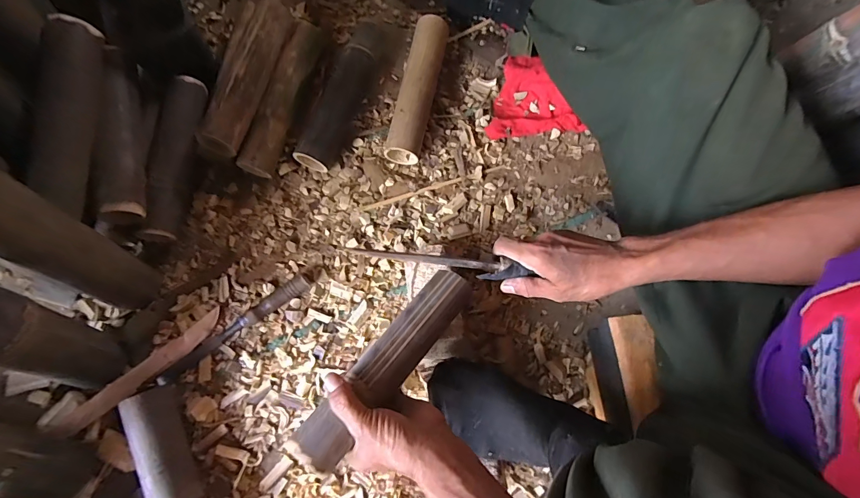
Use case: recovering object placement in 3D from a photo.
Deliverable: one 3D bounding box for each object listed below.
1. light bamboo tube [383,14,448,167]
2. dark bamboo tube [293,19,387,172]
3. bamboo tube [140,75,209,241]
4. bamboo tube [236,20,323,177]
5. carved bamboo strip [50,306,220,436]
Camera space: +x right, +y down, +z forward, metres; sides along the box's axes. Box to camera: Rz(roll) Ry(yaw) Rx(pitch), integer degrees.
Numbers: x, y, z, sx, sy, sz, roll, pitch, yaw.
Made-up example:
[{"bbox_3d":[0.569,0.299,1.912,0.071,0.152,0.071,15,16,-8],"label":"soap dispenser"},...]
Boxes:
[{"bbox_3d":[-0.019,-0.271,0.647,0.059,0.063,0.262,13,75,1],"label":"light bamboo tube"},{"bbox_3d":[-0.149,-0.280,0.647,0.074,0.063,0.308,19,75,3],"label":"dark bamboo tube"},{"bbox_3d":[-0.397,-0.142,0.603,0.055,0.062,0.264,4,75,-1],"label":"bamboo tube"},{"bbox_3d":[-0.237,-0.248,0.635,0.059,0.064,0.271,13,75,1],"label":"bamboo tube"},{"bbox_3d":[-0.402,0.172,0.540,0.242,0.019,0.033,-37,79,-11],"label":"carved bamboo strip"}]

